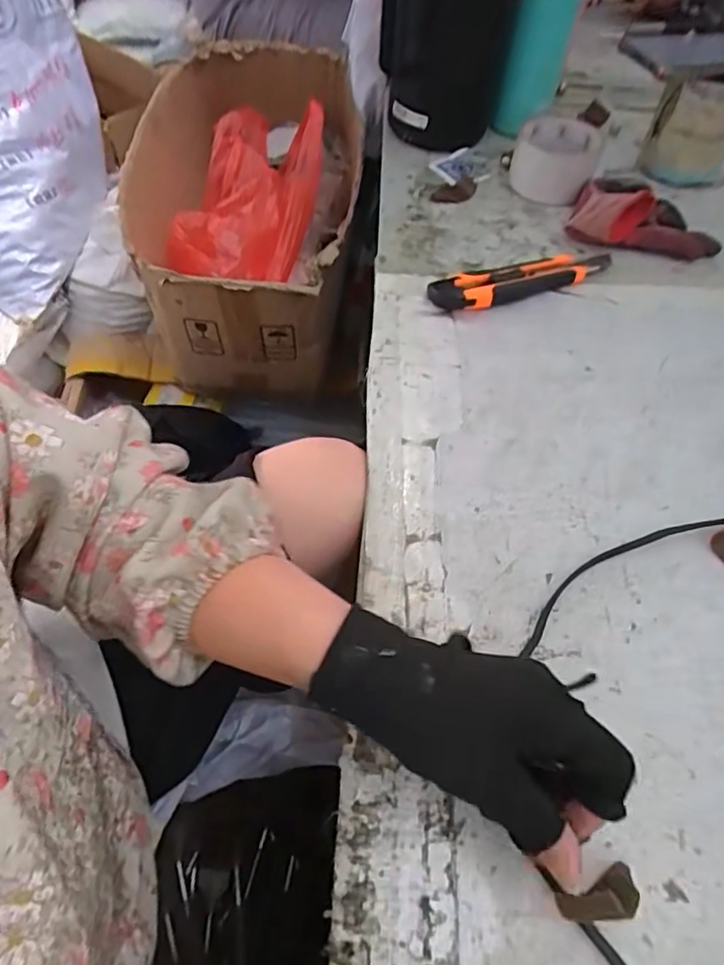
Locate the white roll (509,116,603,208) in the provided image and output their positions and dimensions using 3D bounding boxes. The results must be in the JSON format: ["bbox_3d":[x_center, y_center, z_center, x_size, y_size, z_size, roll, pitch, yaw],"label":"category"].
[{"bbox_3d":[0.189,-0.319,0.600,0.076,0.056,0.076,13,56,7],"label":"white roll"}]

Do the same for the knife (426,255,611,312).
[{"bbox_3d":[0.140,-0.178,0.524,0.166,0.020,0.037,-18,58,-15],"label":"knife"}]

